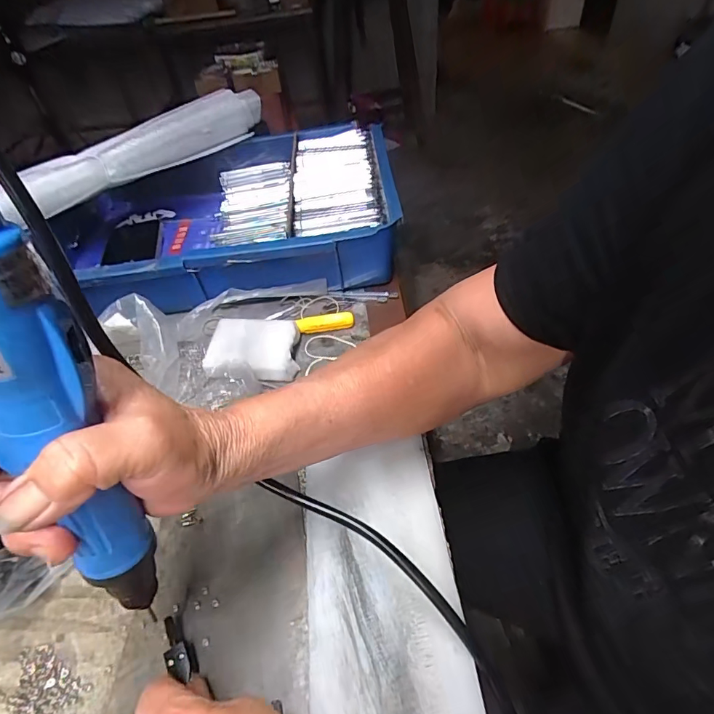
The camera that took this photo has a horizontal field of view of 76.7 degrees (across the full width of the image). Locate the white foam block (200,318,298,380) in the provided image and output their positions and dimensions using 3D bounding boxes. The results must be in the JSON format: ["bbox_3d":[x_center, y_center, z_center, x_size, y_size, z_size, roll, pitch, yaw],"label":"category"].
[{"bbox_3d":[-0.099,-0.008,0.434,0.084,0.023,0.062,3,47,10],"label":"white foam block"}]

